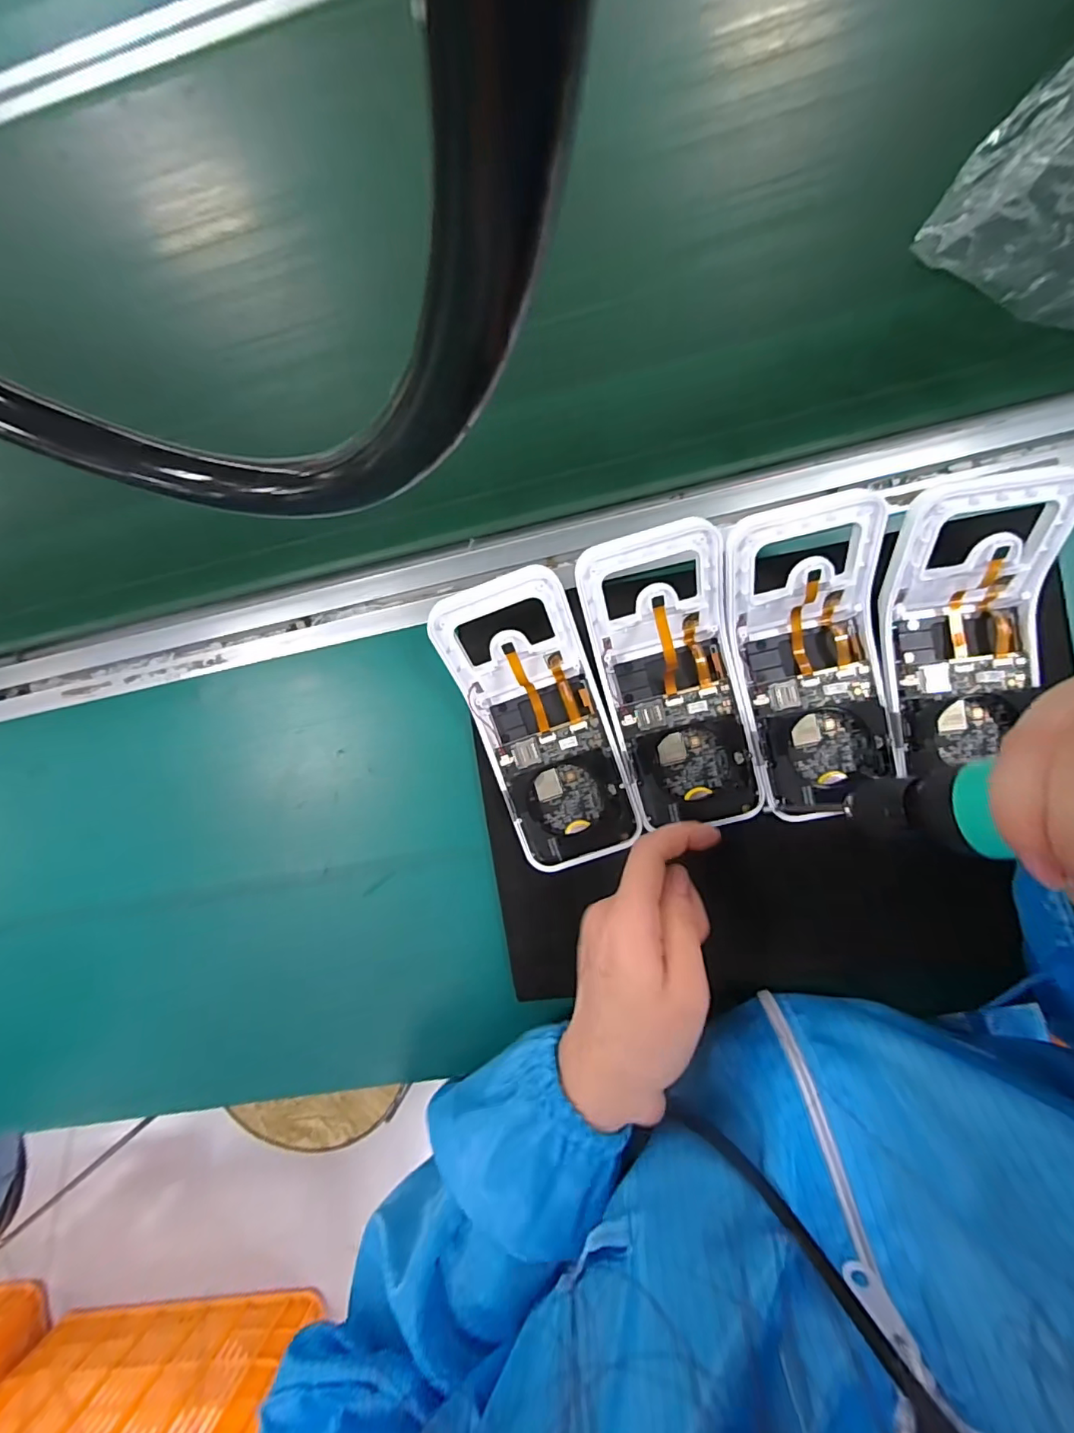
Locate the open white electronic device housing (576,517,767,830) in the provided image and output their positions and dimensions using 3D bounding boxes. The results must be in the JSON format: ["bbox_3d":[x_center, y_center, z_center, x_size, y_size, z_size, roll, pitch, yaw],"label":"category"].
[{"bbox_3d":[0.081,-0.020,0.302,0.081,0.042,0.169,-16,103,4],"label":"open white electronic device housing"}]

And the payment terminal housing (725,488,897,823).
[{"bbox_3d":[0.153,-0.033,0.294,0.079,0.042,0.163,-11,102,4],"label":"payment terminal housing"}]

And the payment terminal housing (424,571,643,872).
[{"bbox_3d":[0.004,0.004,0.312,0.079,0.041,0.173,-20,101,3],"label":"payment terminal housing"}]

